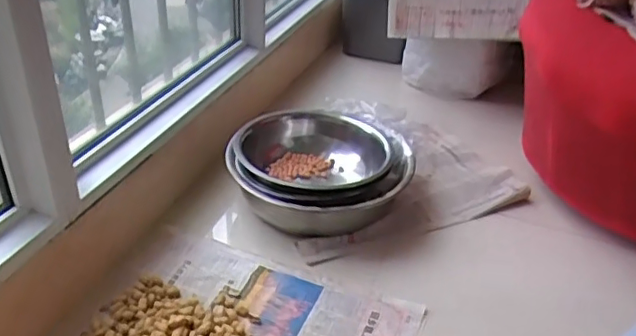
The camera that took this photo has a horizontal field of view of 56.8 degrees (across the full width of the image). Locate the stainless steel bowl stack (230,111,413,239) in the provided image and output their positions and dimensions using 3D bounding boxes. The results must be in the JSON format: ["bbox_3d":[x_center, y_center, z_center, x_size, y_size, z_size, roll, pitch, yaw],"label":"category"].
[{"bbox_3d":[0.008,0.006,1.192,0.340,0.129,0.334,15,35,18],"label":"stainless steel bowl stack"}]

